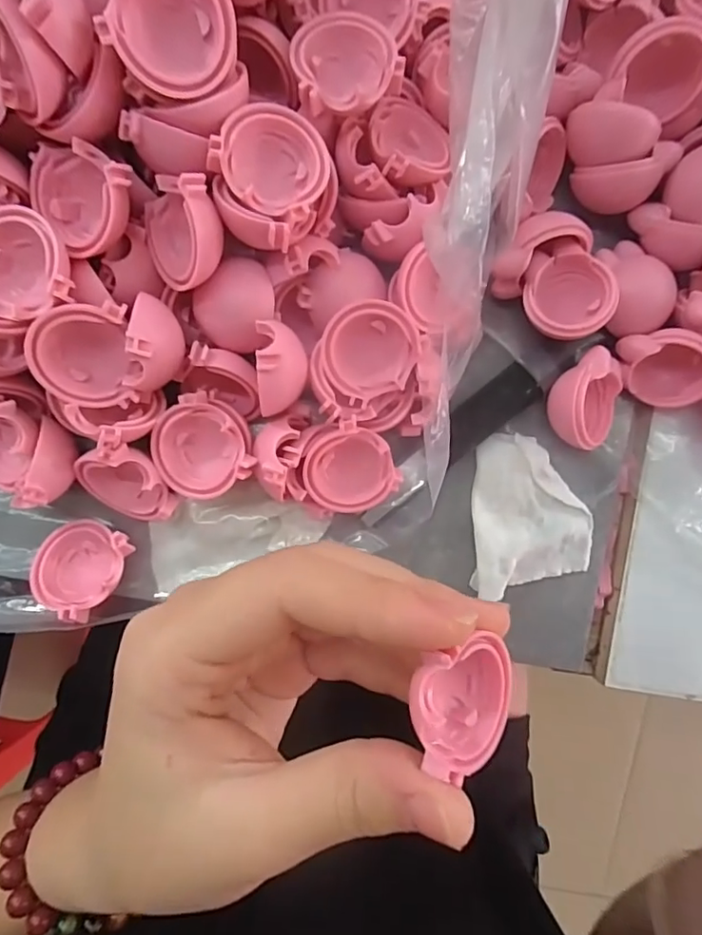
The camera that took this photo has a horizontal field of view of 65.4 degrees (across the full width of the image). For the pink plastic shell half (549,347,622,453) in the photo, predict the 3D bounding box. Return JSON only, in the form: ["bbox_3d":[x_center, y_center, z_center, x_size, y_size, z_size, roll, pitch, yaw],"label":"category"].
[{"bbox_3d":[0.083,-0.024,0.189,0.026,0.016,0.033,-11,93,-6],"label":"pink plastic shell half"}]

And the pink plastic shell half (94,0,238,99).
[{"bbox_3d":[-0.045,-0.109,0.136,0.031,0.010,0.029,-37,122,3],"label":"pink plastic shell half"}]

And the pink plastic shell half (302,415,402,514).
[{"bbox_3d":[-0.001,0.000,0.180,0.031,0.014,0.031,-8,114,-18],"label":"pink plastic shell half"}]

